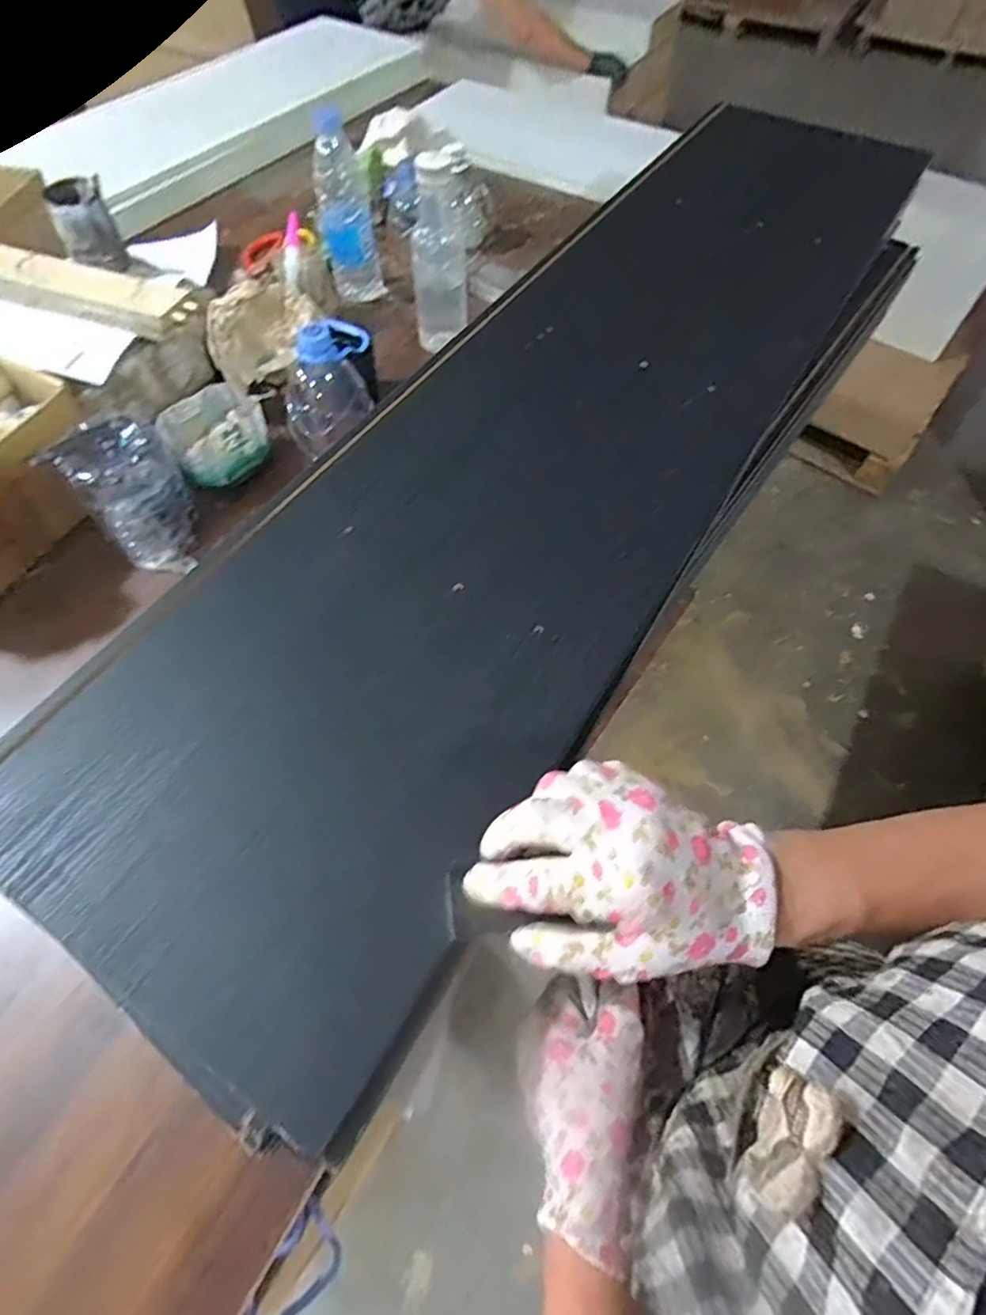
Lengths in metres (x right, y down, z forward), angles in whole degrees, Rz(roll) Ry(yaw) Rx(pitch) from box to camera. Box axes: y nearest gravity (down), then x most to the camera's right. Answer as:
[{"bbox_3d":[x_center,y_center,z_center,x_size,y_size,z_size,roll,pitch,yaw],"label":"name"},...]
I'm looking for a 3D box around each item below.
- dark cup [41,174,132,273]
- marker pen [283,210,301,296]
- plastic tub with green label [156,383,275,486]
[{"bbox_3d":[-0.448,-0.478,0.702,0.055,0.074,0.053,0,60,-1],"label":"dark cup"},{"bbox_3d":[-0.252,-0.503,0.793,0.022,0.018,0.091,3,100,1],"label":"marker pen"},{"bbox_3d":[-0.296,-0.233,0.687,0.083,0.066,0.104,40,67,20],"label":"plastic tub with green label"}]

